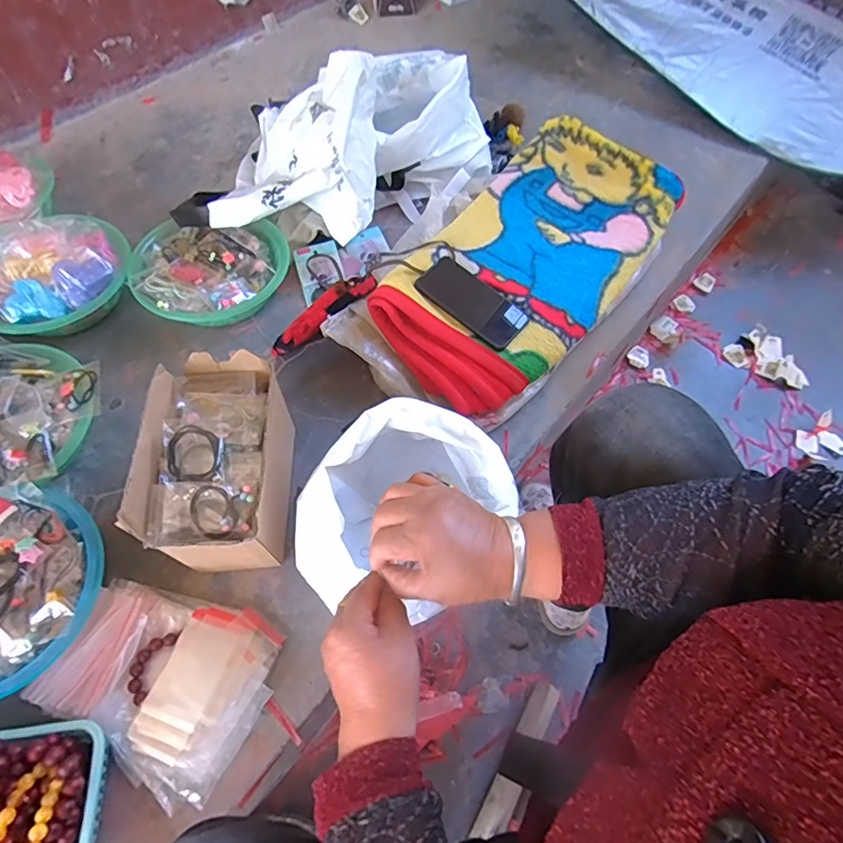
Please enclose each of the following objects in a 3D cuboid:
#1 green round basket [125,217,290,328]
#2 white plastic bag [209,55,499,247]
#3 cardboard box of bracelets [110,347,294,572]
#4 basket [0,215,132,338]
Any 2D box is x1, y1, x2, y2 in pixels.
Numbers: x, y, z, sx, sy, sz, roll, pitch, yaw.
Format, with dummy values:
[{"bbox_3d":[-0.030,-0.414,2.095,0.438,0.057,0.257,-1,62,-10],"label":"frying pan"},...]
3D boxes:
[{"bbox_3d":[-0.335,-0.233,0.814,0.232,0.084,0.195,-6,61,-5],"label":"green round basket"},{"bbox_3d":[-0.137,-0.503,0.856,0.504,0.192,0.310,-38,68,-20],"label":"white plastic bag"},{"bbox_3d":[-0.230,0.056,0.599,0.124,0.177,0.211,-1,61,-2],"label":"cardboard box of bracelets"},{"bbox_3d":[-0.565,-0.222,0.785,0.192,0.104,0.226,38,67,18],"label":"basket"}]

